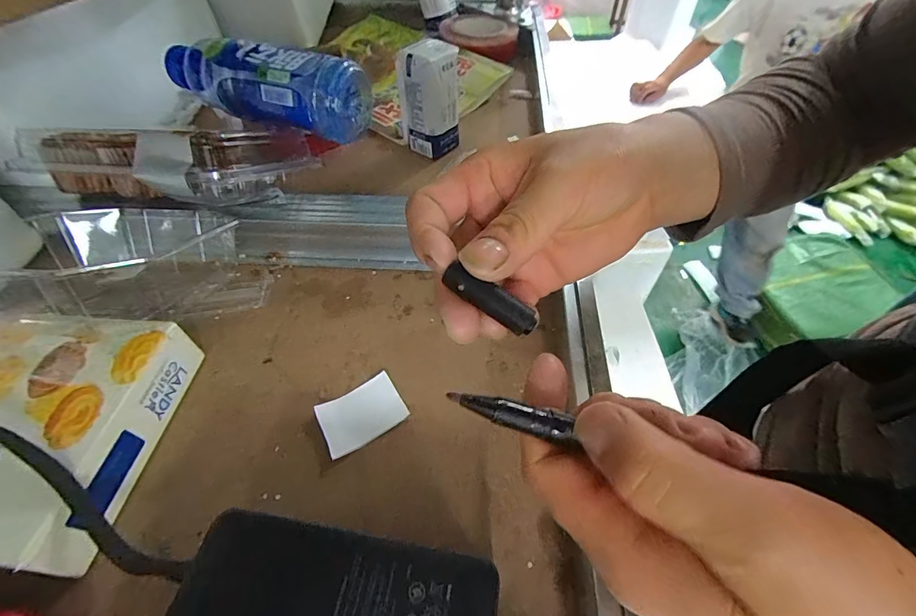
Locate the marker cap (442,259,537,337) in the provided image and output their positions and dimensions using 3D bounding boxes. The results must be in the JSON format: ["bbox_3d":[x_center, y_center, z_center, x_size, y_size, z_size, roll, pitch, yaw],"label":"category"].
[{"bbox_3d":[0.013,-0.004,0.158,0.039,0.009,0.011,34,59,6],"label":"marker cap"}]

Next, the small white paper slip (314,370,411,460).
[{"bbox_3d":[-0.062,0.068,0.261,0.051,0.005,0.038,-26,54,-17],"label":"small white paper slip"}]

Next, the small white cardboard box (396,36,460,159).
[{"bbox_3d":[-0.027,-0.219,0.422,0.055,0.100,0.040,-33,57,-21],"label":"small white cardboard box"}]

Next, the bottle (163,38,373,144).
[{"bbox_3d":[-0.194,-0.215,0.384,0.218,0.064,0.057,14,53,14],"label":"bottle"}]

